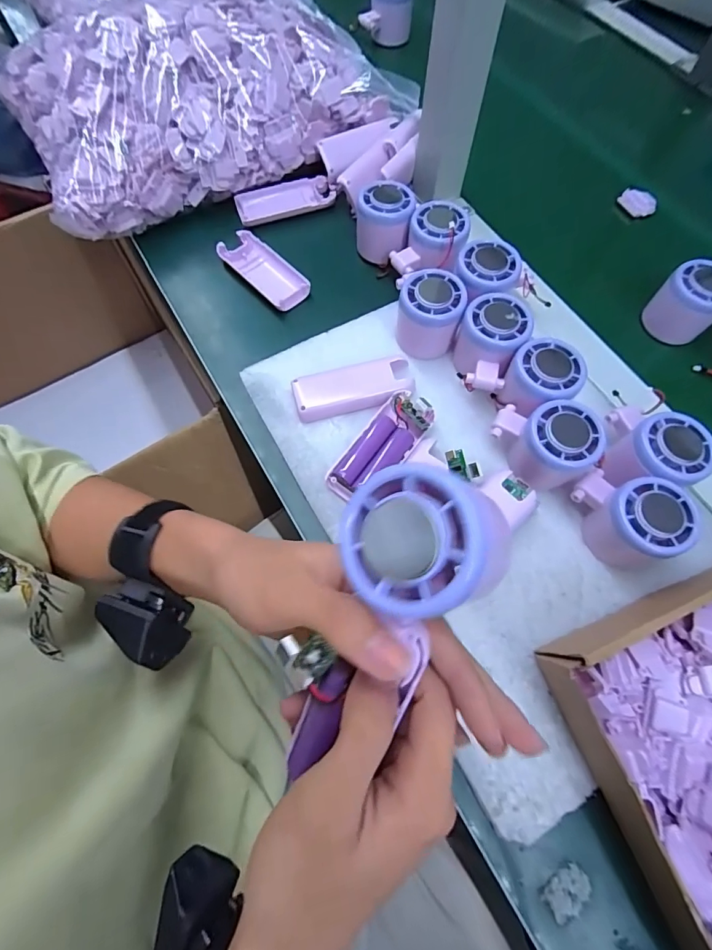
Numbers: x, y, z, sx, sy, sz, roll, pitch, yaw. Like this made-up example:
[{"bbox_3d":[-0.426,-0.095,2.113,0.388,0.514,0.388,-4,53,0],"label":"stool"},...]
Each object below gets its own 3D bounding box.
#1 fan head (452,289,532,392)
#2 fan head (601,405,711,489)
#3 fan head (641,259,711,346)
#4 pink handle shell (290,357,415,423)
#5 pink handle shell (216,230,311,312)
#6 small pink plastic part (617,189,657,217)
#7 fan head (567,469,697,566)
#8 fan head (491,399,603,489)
[{"bbox_3d":[0.112,-0.109,0.380,0.053,0.056,0.073,22,70,9],"label":"fan head"},{"bbox_3d":[0.228,-0.022,0.341,0.058,0.046,0.075,-1,68,0],"label":"fan head"},{"bbox_3d":[0.316,-0.159,0.414,0.057,0.059,0.051,-21,70,-8],"label":"fan head"},{"bbox_3d":[-0.002,-0.076,0.389,0.102,0.015,0.042,-14,69,-5],"label":"pink handle shell"},{"bbox_3d":[-0.093,-0.208,0.451,0.046,0.012,0.104,-41,73,-14],"label":"pink handle shell"},{"bbox_3d":[0.314,-0.304,0.491,0.026,0.013,0.037,-33,72,-12],"label":"small pink plastic part"},{"bbox_3d":[0.199,0.032,0.324,0.058,0.056,0.074,-15,69,-6],"label":"fan head"},{"bbox_3d":[0.147,-0.029,0.348,0.051,0.055,0.072,-37,73,-13],"label":"fan head"}]

